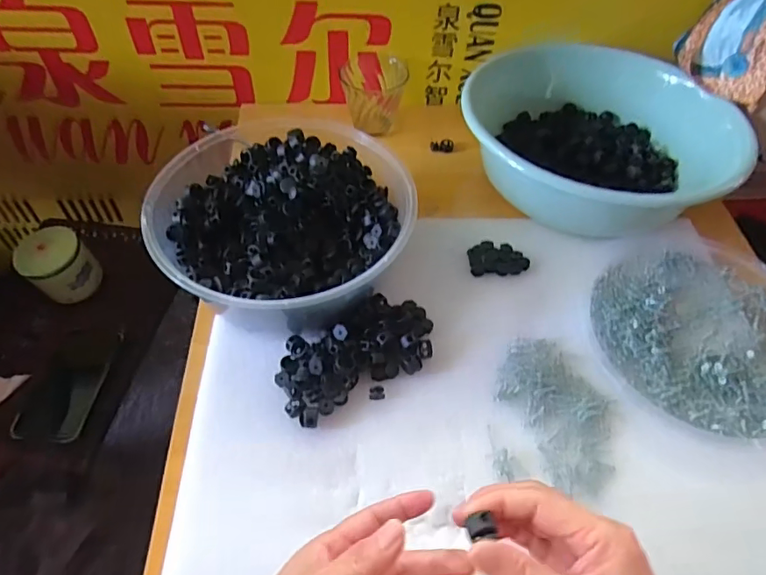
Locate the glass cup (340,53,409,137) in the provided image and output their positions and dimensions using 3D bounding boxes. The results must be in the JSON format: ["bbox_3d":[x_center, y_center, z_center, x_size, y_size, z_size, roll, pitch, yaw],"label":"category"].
[{"bbox_3d":[-0.012,-0.262,0.701,0.085,0.080,0.083,2,53,-2],"label":"glass cup"}]

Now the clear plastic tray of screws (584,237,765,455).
[{"bbox_3d":[0.323,0.048,0.506,0.228,0.019,0.225,-12,55,-13],"label":"clear plastic tray of screws"}]

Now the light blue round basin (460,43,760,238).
[{"bbox_3d":[0.255,-0.182,0.617,0.297,0.091,0.241,21,55,12],"label":"light blue round basin"}]

